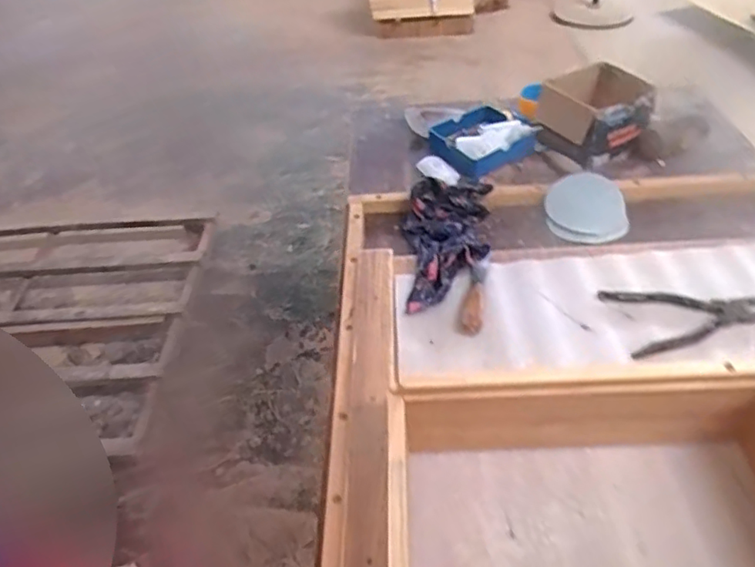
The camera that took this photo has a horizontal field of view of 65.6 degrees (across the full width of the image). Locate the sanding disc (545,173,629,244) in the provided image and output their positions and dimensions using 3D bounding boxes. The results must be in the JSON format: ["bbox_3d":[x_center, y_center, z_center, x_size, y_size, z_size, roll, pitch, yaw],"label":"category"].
[{"bbox_3d":[0.317,-0.115,0.895,0.111,0.008,0.122,-5,68,14],"label":"sanding disc"}]

